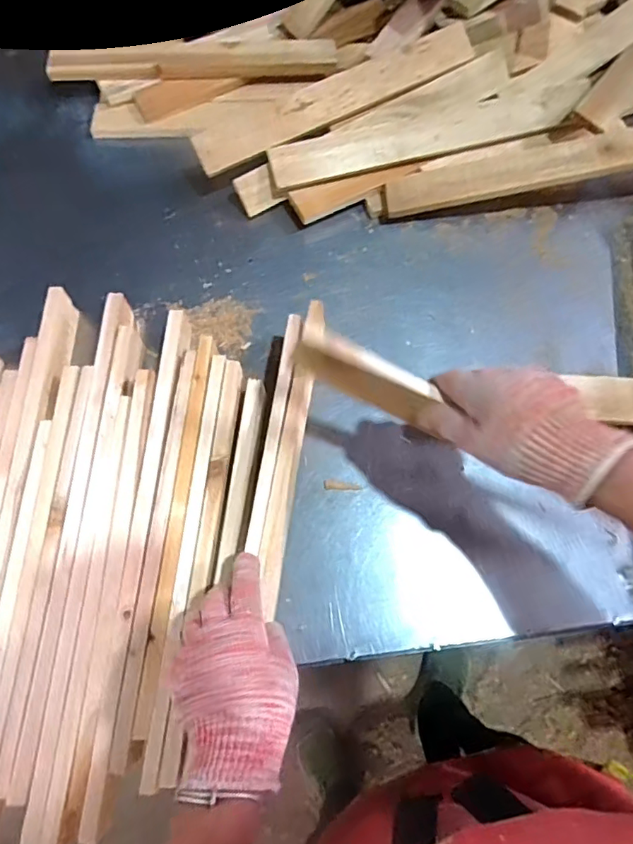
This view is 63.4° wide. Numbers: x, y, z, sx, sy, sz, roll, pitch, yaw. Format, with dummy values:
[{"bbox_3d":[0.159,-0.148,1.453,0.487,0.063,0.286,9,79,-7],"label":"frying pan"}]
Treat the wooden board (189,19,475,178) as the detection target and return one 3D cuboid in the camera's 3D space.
[{"bbox_3d":[0.028,-0.422,0.665,0.396,0.013,0.053,-27,103,-8],"label":"wooden board"}]

